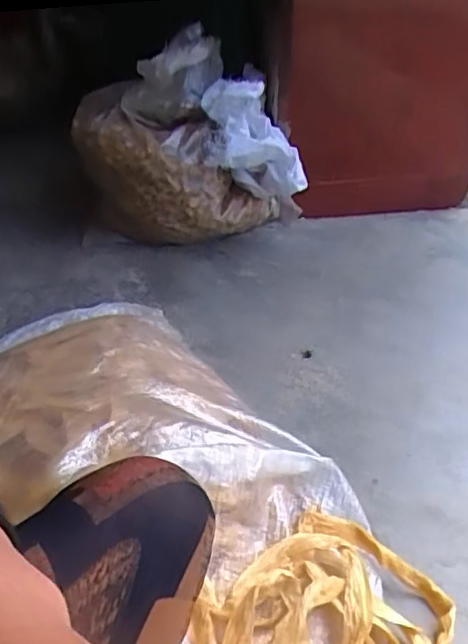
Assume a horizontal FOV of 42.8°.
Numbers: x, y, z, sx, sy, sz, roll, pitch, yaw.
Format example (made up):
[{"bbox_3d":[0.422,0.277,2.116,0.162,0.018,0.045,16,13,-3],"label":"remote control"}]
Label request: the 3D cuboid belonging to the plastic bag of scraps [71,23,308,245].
[{"bbox_3d":[-0.105,-0.393,1.359,0.474,0.405,0.279,22,42,24],"label":"plastic bag of scraps"}]

